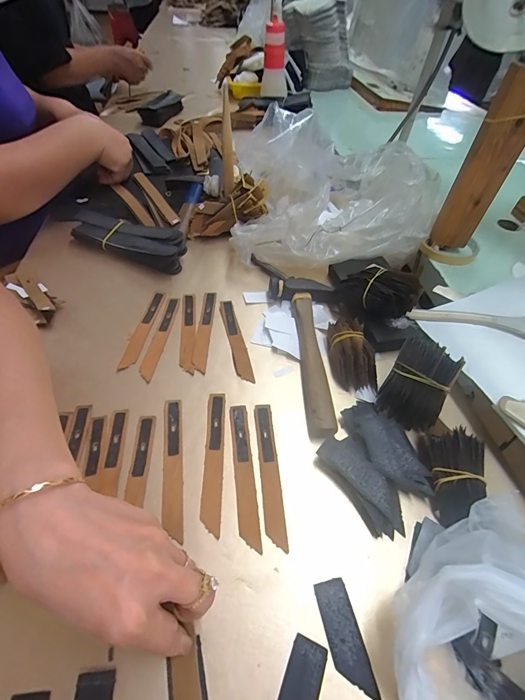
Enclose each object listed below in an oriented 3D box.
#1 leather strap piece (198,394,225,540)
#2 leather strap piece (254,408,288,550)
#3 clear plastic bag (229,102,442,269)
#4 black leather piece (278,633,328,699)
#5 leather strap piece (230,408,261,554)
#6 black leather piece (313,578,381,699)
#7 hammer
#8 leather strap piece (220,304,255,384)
[{"bbox_3d":[-0.044,0.096,0.304,0.016,0.004,0.125,-2,52,0],"label":"leather strap piece"},{"bbox_3d":[0.006,0.105,0.298,0.017,0.004,0.124,-3,50,-5],"label":"leather strap piece"},{"bbox_3d":[0.103,-0.253,0.532,0.313,0.106,0.335,15,51,10],"label":"clear plastic bag"},{"bbox_3d":[0.021,0.215,0.204,0.022,0.004,0.063,20,52,13],"label":"black leather piece"},{"bbox_3d":[-0.016,0.105,0.297,0.016,0.004,0.124,-4,51,-6],"label":"leather strap piece"},{"bbox_3d":[0.055,0.192,0.226,0.023,0.004,0.063,-9,51,-10],"label":"black leather piece"},{"bbox_3d":[0.056,-0.004,0.380,0.072,0.022,0.216,-2,50,-5],"label":"hammer"},{"bbox_3d":[-0.032,-0.013,0.394,0.017,0.005,0.122,-10,51,-11],"label":"leather strap piece"}]

